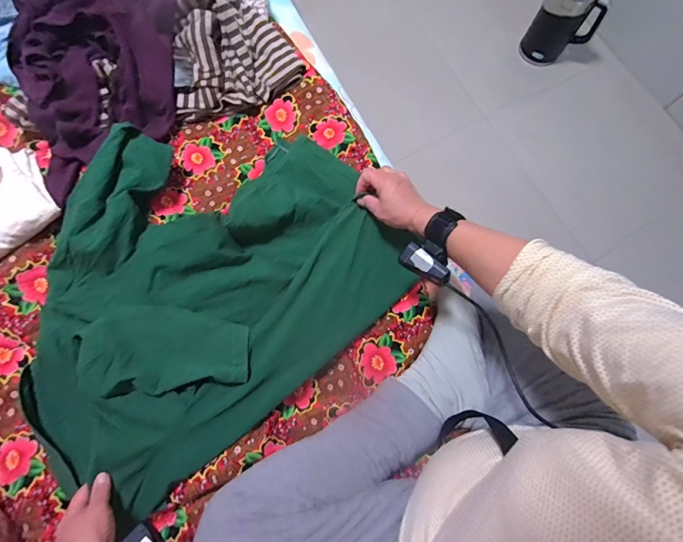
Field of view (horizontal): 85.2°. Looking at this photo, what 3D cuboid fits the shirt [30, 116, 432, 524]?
[{"bbox_3d":[-0.211,0.011,0.554,0.562,0.097,0.430,-39,79,-10],"label":"shirt"}]

